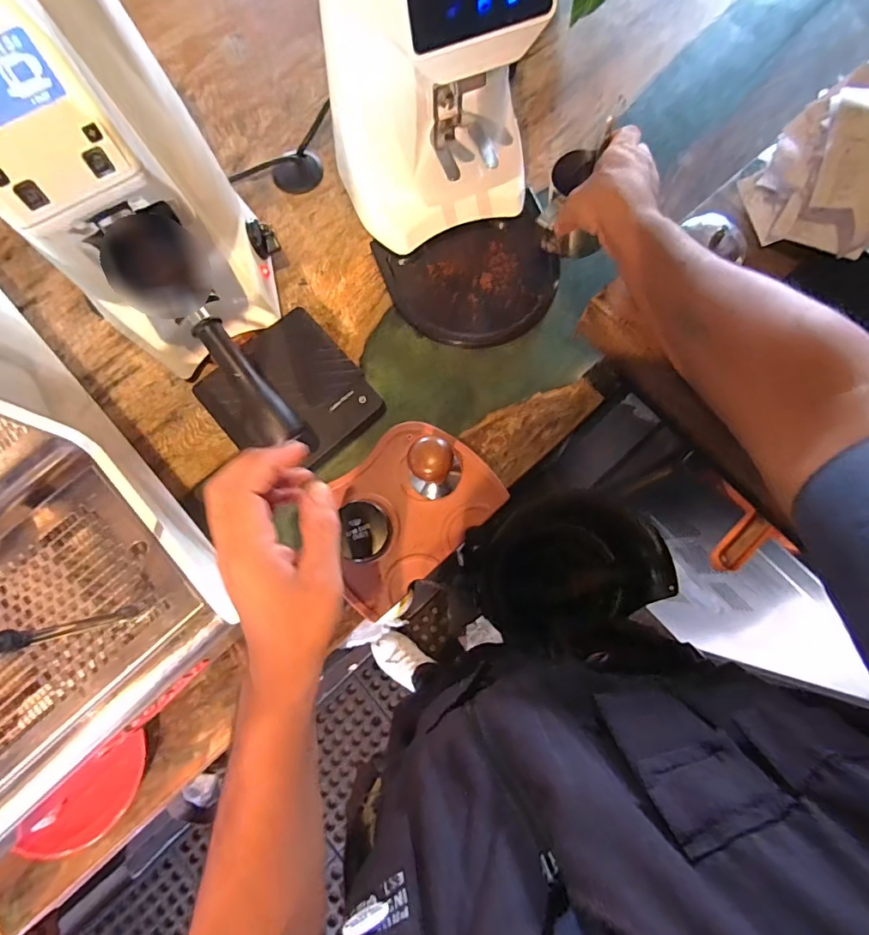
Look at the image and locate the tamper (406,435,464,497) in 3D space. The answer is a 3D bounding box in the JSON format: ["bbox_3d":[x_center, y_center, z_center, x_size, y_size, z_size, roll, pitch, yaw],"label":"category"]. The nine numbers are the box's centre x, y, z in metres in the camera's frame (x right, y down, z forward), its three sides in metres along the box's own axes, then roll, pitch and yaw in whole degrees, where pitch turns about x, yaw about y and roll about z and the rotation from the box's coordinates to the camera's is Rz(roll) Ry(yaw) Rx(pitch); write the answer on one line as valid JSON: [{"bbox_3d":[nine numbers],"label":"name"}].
[{"bbox_3d":[0.002,0.000,0.508,0.057,0.088,0.053,0,79,1],"label":"tamper"}]

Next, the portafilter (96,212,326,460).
[{"bbox_3d":[-0.202,-0.114,0.446,0.076,0.078,0.233,-35,92,-6],"label":"portafilter"}]

